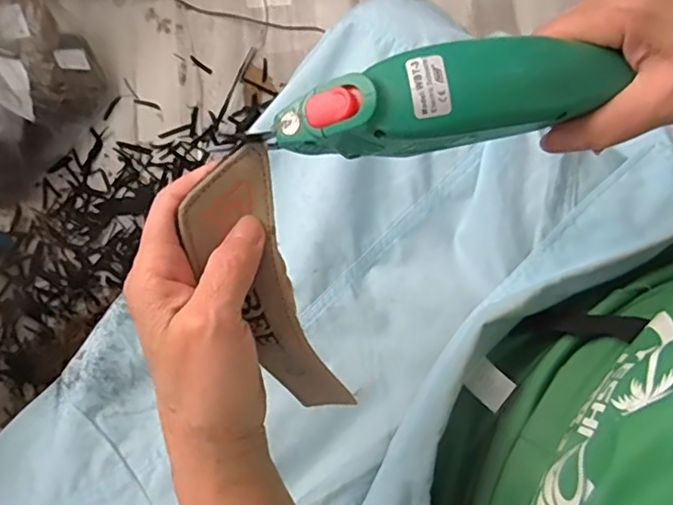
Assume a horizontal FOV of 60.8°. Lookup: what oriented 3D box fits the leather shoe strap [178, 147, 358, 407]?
[{"bbox_3d":[-0.033,0.023,0.275,0.046,0.021,0.139,-22,105,-5],"label":"leather shoe strap"}]

